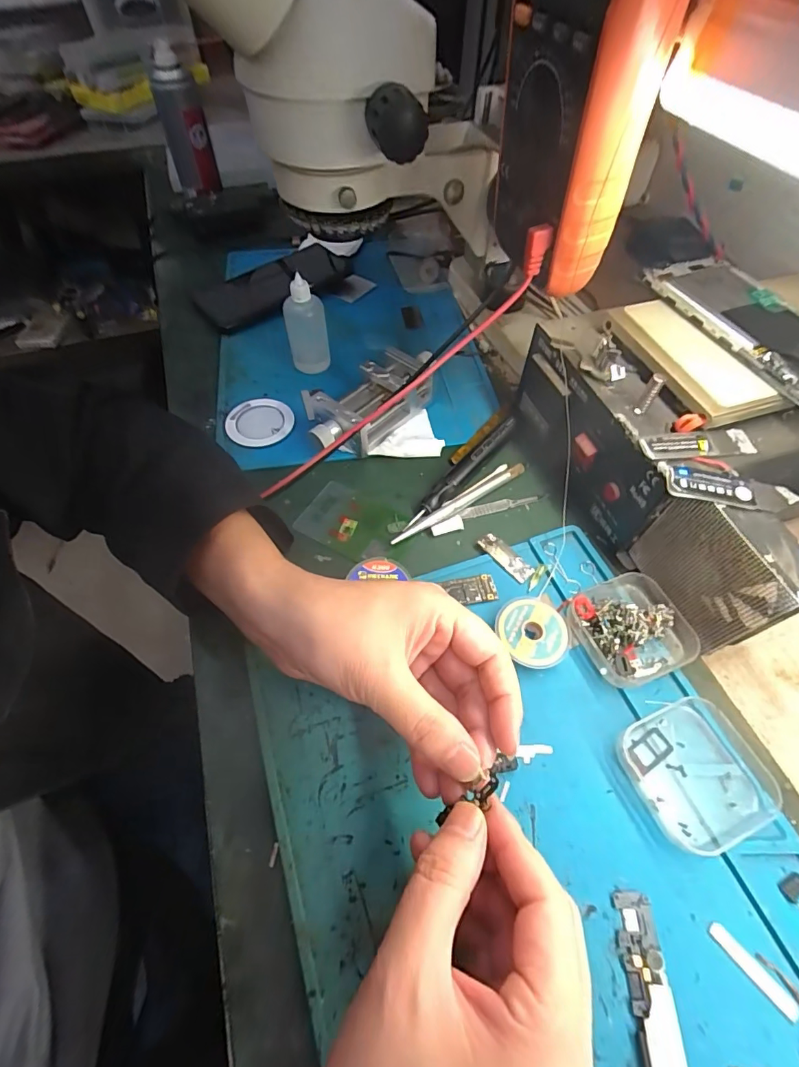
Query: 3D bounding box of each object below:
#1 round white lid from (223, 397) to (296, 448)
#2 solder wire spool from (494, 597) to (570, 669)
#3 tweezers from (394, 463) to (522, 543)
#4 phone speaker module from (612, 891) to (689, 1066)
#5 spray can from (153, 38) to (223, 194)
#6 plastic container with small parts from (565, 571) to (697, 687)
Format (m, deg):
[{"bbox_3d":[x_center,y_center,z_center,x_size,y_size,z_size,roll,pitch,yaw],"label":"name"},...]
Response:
[{"bbox_3d":[-0.121,-0.097,0.395,0.058,0.005,0.052,-38,64,-23],"label":"round white lid"},{"bbox_3d":[0.083,0.062,0.286,0.042,0.011,0.043,0,56,0],"label":"solder wire spool"},{"bbox_3d":[0.047,-0.022,0.348,0.126,0.008,0.010,-30,61,-19],"label":"tweezers"},{"bbox_3d":[0.110,0.201,0.201,0.018,0.005,0.064,0,56,0],"label":"phone speaker module"},{"bbox_3d":[-0.265,-0.503,0.563,0.051,0.138,0.057,-17,58,-12],"label":"spray can"},{"bbox_3d":[0.145,0.058,0.284,0.061,0.022,0.062,-16,58,-11],"label":"plastic container with small parts"}]

